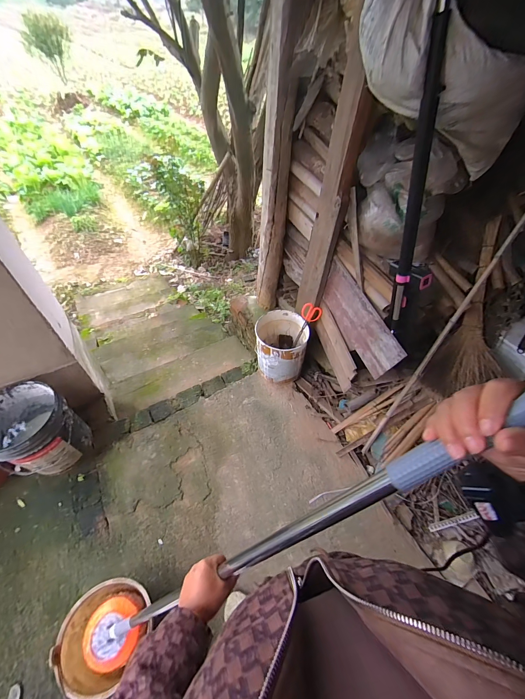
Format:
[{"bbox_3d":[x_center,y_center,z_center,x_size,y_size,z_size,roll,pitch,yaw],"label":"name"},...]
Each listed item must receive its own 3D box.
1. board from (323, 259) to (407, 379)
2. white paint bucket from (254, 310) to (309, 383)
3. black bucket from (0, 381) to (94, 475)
[{"bbox_3d":[0.412,-0.127,1.255,0.020,0.248,0.493,-18,64,-18],"label":"board"},{"bbox_3d":[0.103,-0.009,1.645,0.274,0.297,0.322,0,56,-2],"label":"white paint bucket"},{"bbox_3d":[-0.985,0.367,1.264,0.316,0.346,0.322,1,56,-1],"label":"black bucket"}]

